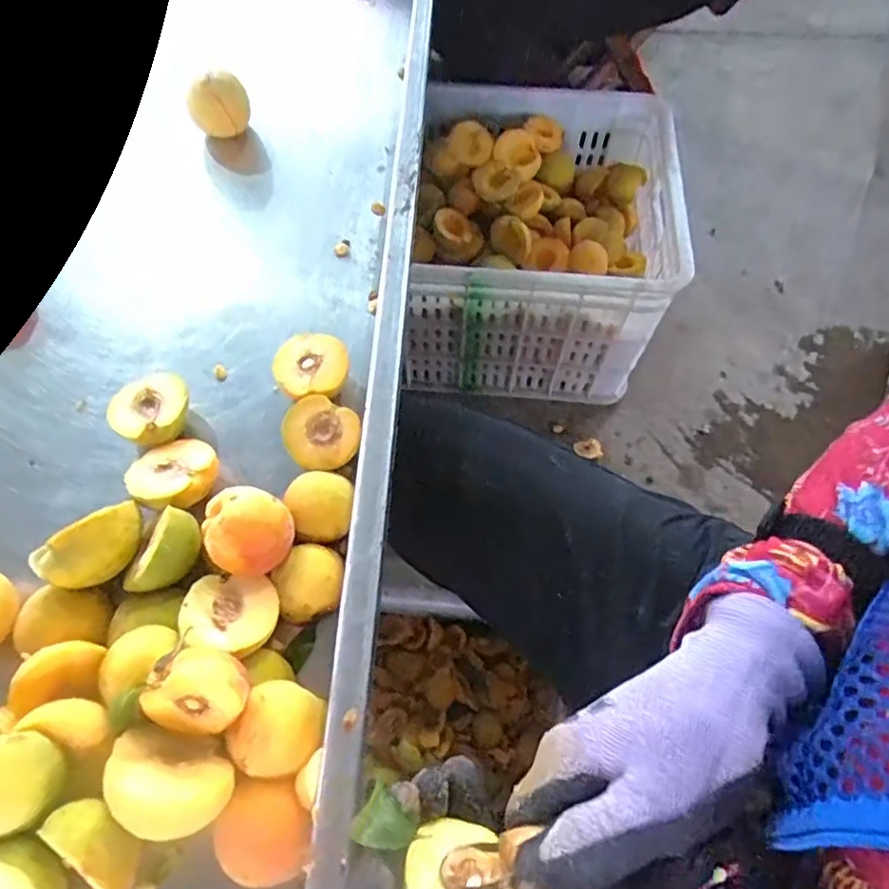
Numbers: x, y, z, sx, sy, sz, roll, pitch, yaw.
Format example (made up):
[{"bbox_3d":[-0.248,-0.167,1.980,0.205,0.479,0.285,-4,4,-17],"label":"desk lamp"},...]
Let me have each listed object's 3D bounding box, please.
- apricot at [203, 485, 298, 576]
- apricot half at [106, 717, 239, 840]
[{"bbox_3d":[-0.129,0.057,0.399,0.052,0.043,0.059,-10,65,-6],"label":"apricot"},{"bbox_3d":[-0.152,0.186,0.333,0.066,0.040,0.049,11,65,4],"label":"apricot half"}]

